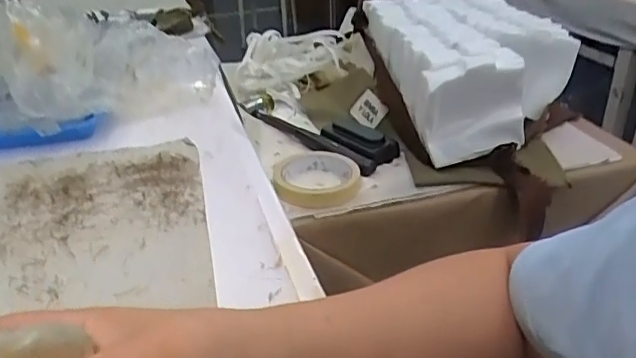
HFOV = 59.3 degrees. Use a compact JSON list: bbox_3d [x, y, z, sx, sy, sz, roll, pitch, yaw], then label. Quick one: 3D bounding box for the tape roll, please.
[{"bbox_3d":[-0.001,-0.005,0.631,0.098,0.016,0.110,-2,30,2],"label":"tape roll"}]

